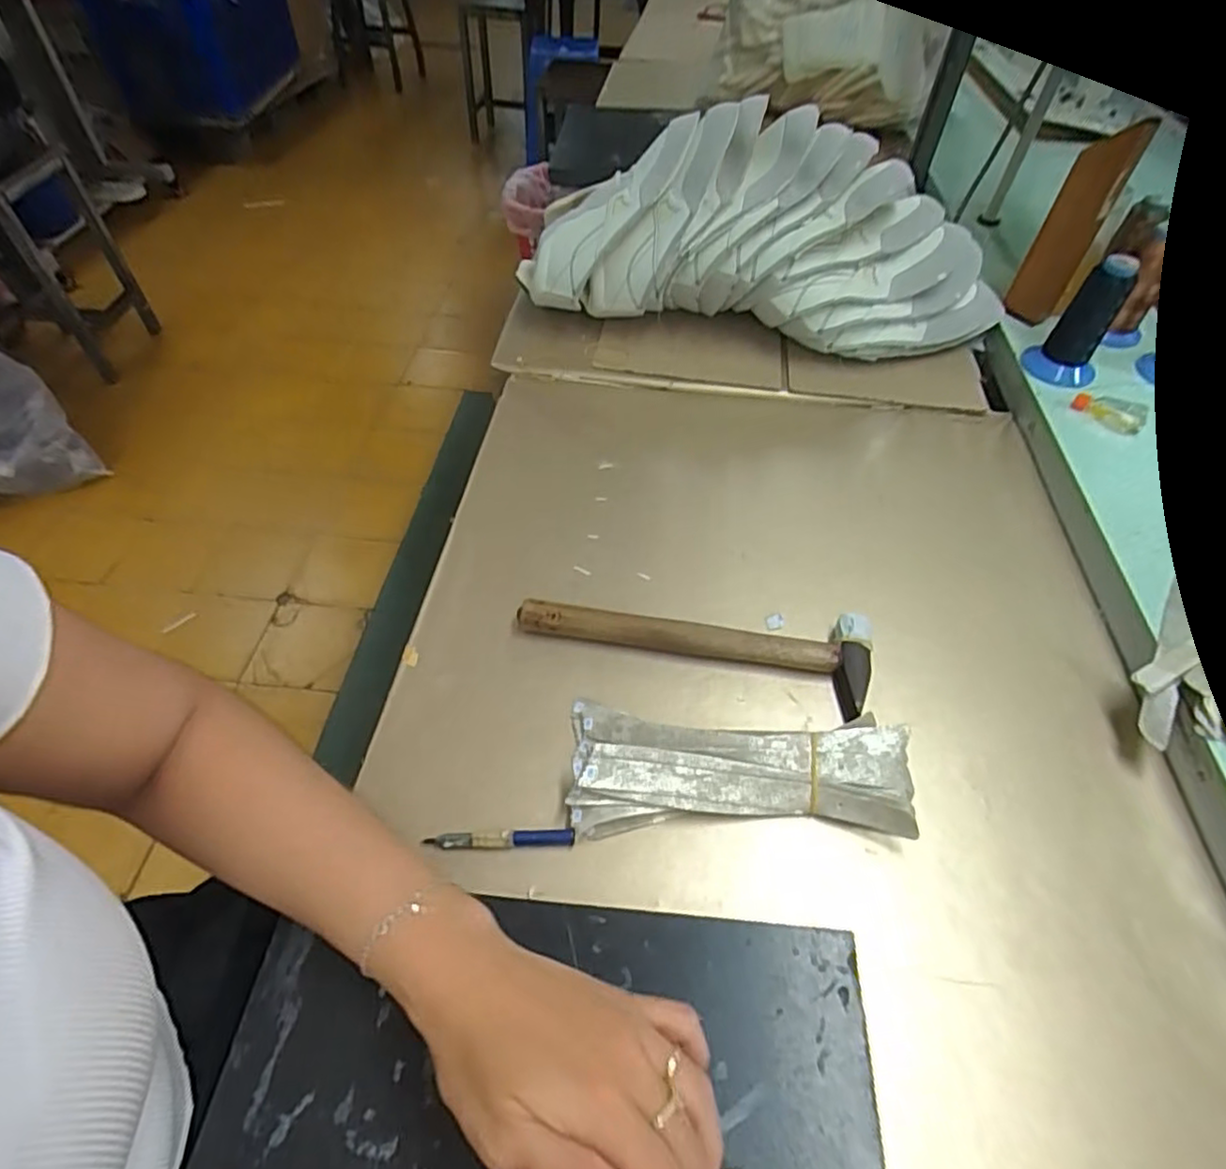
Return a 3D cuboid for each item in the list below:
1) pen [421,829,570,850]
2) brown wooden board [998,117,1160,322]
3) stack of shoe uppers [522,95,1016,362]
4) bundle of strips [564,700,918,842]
[{"bbox_3d":[-0.067,0.153,0.400,0.086,0.009,0.009,-2,50,-2],"label":"pen"},{"bbox_3d":[0.472,-0.362,0.696,0.052,0.196,0.022,24,54,18],"label":"brown wooden board"},{"bbox_3d":[0.160,-0.352,0.700,0.497,0.192,0.141,6,51,4],"label":"stack of shoe uppers"},{"bbox_3d":[0.078,0.114,0.420,0.207,0.032,0.080,1,50,0],"label":"bundle of strips"}]

